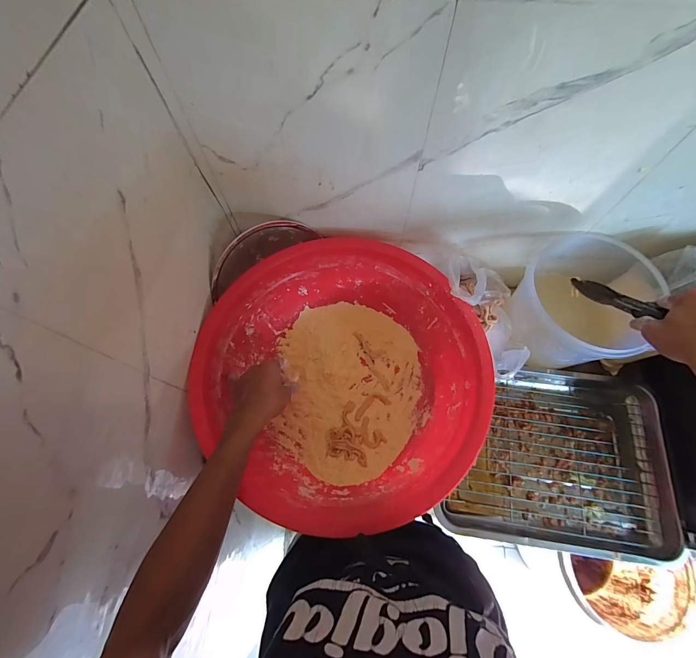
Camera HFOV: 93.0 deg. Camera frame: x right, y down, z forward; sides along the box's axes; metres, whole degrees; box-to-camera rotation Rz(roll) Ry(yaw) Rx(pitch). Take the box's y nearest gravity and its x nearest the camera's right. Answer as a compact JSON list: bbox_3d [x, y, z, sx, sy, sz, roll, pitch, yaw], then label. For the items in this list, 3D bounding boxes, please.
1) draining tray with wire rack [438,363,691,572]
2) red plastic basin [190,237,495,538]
[{"bbox_3d":[0.361,0.215,0.578,0.360,0.045,0.296,8,68,2],"label":"draining tray with wire rack"},{"bbox_3d":[-0.011,0.081,0.563,0.412,0.173,0.423,0,68,-1],"label":"red plastic basin"}]

